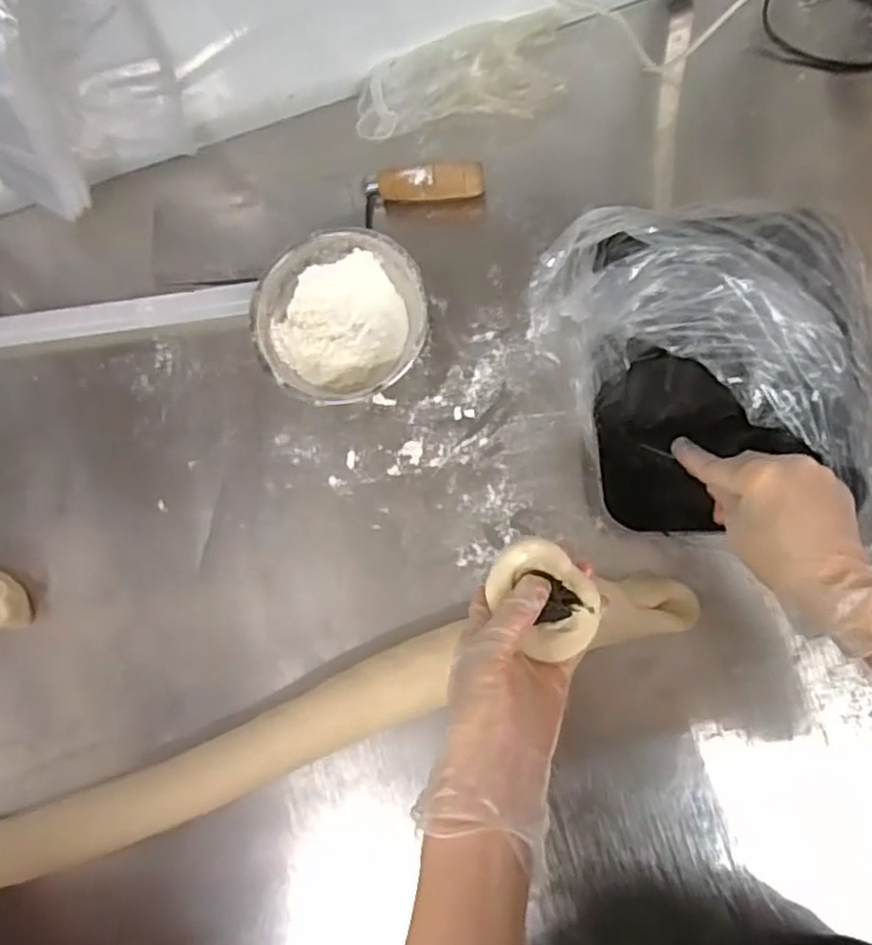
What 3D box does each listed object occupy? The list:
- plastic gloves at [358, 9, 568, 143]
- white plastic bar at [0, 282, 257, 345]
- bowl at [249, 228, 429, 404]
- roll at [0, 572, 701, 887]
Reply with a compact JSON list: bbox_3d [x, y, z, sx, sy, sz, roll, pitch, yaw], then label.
[{"bbox_3d":[0.023,-0.351,0.634,0.192,0.034,0.079,-16,81,4],"label":"plastic gloves"},{"bbox_3d":[-0.324,-0.144,0.655,0.320,0.027,0.027,-7,82,6],"label":"white plastic bar"},{"bbox_3d":[-0.078,-0.129,0.603,0.142,0.050,0.145,-1,83,6],"label":"bowl"},{"bbox_3d":[-0.108,0.205,0.567,0.653,0.045,0.067,-22,81,3],"label":"roll"}]

